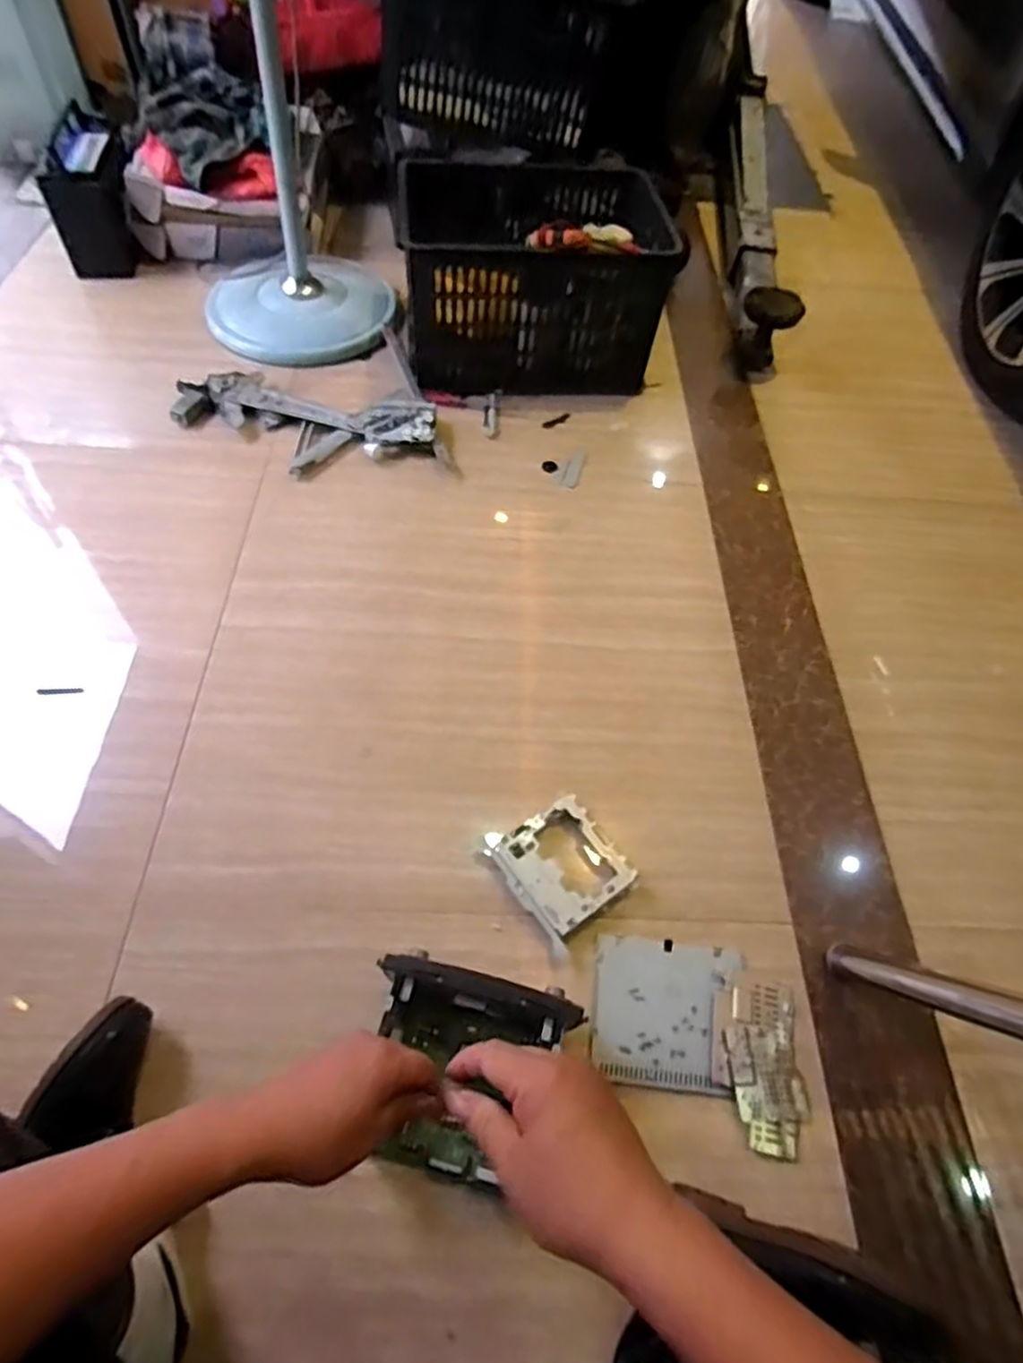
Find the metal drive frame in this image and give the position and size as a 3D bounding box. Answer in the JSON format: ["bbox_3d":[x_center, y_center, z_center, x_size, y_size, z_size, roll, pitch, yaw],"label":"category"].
[{"bbox_3d":[0.063,0.233,0.890,0.138,0.034,0.154,-31,64,-21],"label":"metal drive frame"}]

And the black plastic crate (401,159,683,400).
[{"bbox_3d":[0.033,-0.813,1.430,0.483,0.270,0.375,-7,58,-8],"label":"black plastic crate"}]

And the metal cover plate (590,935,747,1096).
[{"bbox_3d":[0.179,0.381,0.818,0.165,0.006,0.152,8,57,1],"label":"metal cover plate"}]

